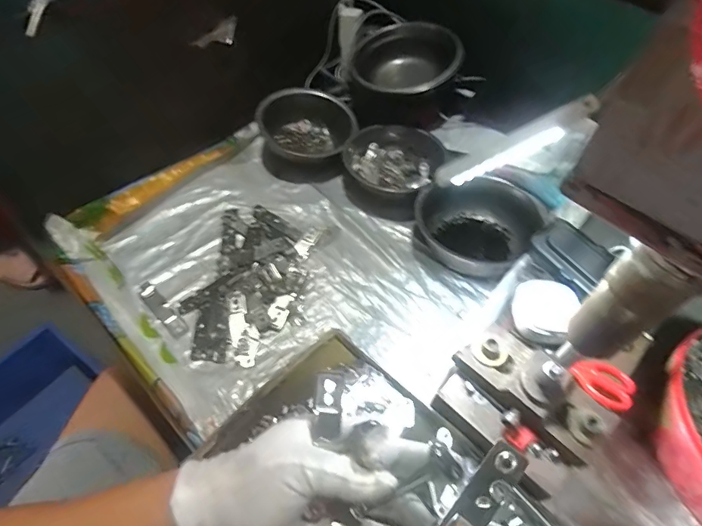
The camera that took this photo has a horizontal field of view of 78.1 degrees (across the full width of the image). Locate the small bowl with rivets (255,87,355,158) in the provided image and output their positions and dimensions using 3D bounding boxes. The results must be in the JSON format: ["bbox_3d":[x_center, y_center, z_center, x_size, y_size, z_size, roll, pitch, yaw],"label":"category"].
[{"bbox_3d":[-0.066,-0.211,0.664,0.142,0.076,0.134,1,55,-1],"label":"small bowl with rivets"}]

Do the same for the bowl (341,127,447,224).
[{"bbox_3d":[0.063,-0.145,0.636,0.141,0.050,0.156,18,57,11],"label":"bowl"}]

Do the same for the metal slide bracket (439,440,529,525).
[{"bbox_3d":[0.057,0.147,0.239,0.109,0.005,0.020,-47,66,-4],"label":"metal slide bracket"}]

